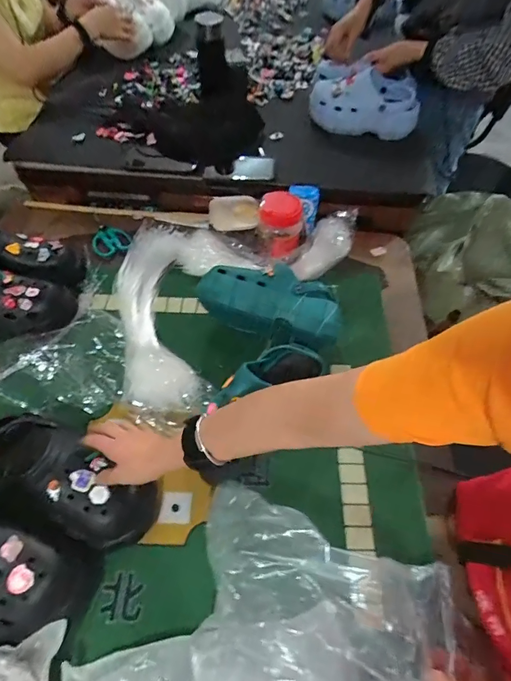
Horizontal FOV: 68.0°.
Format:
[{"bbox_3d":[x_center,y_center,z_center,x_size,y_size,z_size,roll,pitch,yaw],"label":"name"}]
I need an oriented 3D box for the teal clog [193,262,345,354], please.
[{"bbox_3d":[0.031,-0.068,0.713,0.262,0.105,0.118,20,60,9],"label":"teal clog"}]

